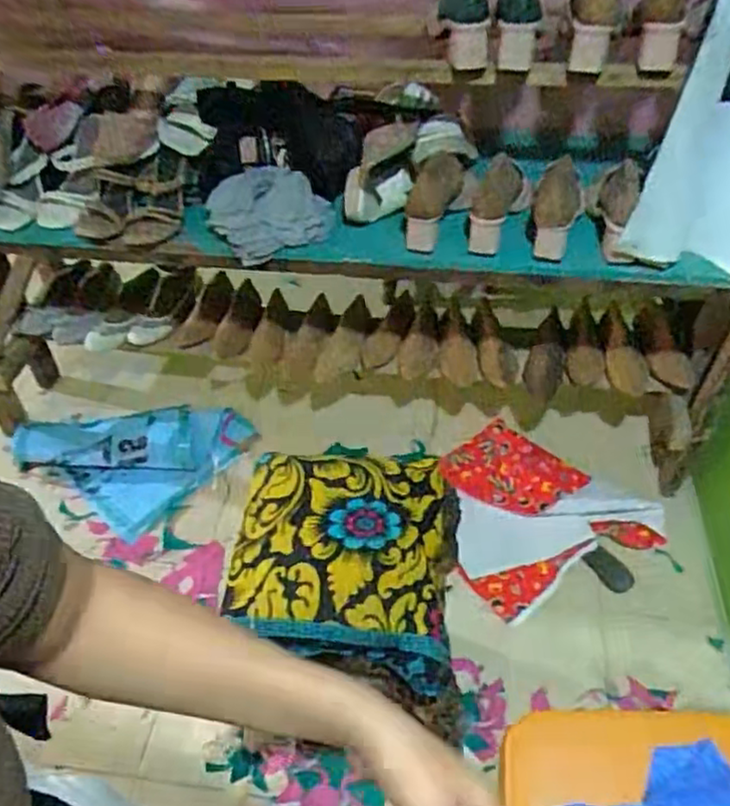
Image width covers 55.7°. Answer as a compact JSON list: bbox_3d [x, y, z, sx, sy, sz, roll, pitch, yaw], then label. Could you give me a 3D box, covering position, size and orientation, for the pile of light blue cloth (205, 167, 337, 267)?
[{"bbox_3d":[-0.163,-0.325,1.176,0.205,0.078,0.156,-14,49,-10],"label":"pile of light blue cloth"}]

